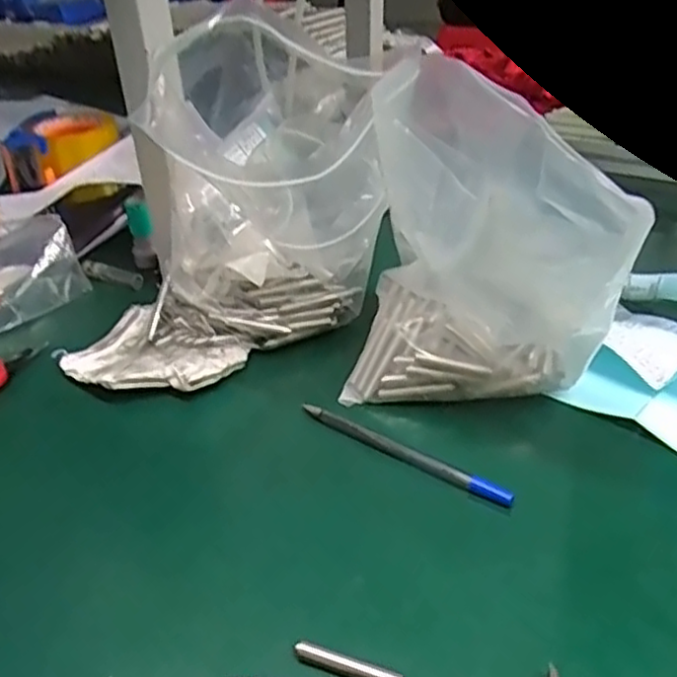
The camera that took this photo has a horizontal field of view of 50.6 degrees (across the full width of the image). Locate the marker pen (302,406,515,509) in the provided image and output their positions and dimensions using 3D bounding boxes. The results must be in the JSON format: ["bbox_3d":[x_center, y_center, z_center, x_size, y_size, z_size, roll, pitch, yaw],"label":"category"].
[{"bbox_3d":[0.036,0.067,0.421,0.142,0.013,0.012,20,39,30],"label":"marker pen"}]

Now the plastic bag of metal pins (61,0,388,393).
[{"bbox_3d":[-0.081,-0.080,0.454,0.213,0.219,0.096,-4,33,-4],"label":"plastic bag of metal pins"}]

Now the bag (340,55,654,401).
[{"bbox_3d":[0.085,-0.046,0.418,0.153,0.191,0.112,15,39,22],"label":"bag"}]

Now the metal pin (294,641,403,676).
[{"bbox_3d":[0.004,0.140,0.308,0.048,0.009,0.008,13,35,21],"label":"metal pin"}]

